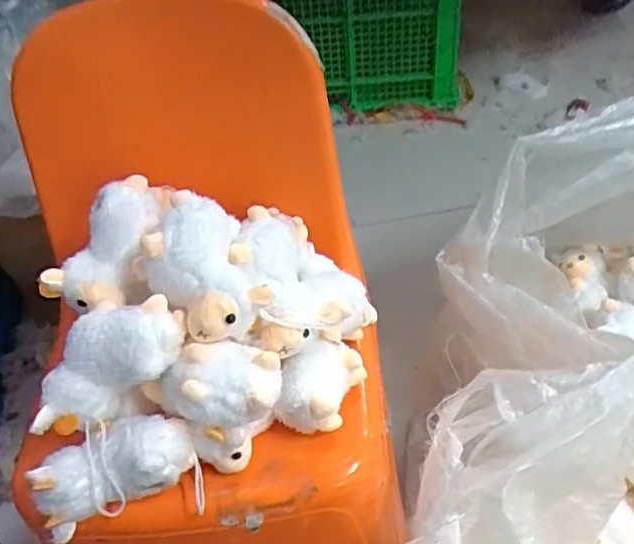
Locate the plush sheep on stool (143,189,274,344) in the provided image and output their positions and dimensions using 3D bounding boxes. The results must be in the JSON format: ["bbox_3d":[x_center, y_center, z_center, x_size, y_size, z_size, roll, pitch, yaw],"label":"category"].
[{"bbox_3d":[-0.093,-0.007,0.494,0.082,0.061,0.111,-22,48,-14],"label":"plush sheep on stool"}]

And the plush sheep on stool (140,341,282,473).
[{"bbox_3d":[-0.076,0.105,0.490,0.100,0.097,0.057,-18,47,-10],"label":"plush sheep on stool"}]

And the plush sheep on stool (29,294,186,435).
[{"bbox_3d":[-0.158,0.070,0.473,0.129,0.060,0.063,-41,49,8],"label":"plush sheep on stool"}]

